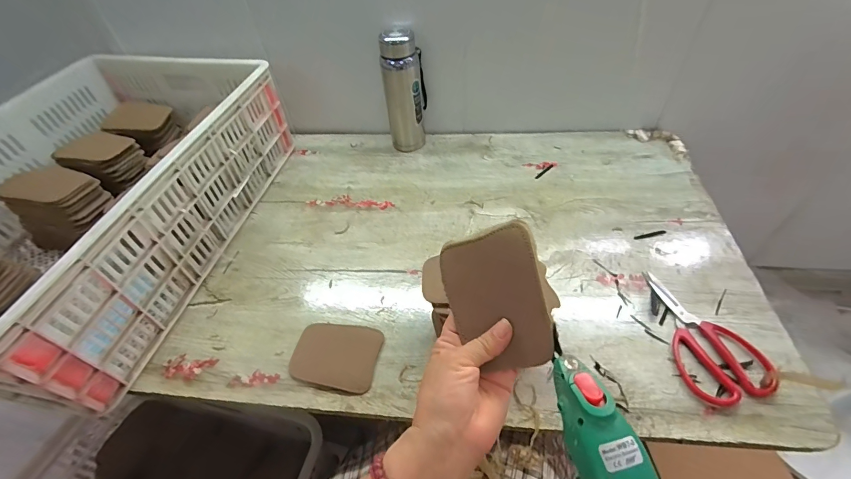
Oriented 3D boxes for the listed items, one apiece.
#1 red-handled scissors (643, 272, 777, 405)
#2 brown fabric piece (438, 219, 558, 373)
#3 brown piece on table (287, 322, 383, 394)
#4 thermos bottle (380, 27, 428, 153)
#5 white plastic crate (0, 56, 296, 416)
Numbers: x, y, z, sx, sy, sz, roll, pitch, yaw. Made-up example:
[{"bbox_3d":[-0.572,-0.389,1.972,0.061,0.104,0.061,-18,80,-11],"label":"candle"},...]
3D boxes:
[{"bbox_3d":[0.359,0.117,0.493,0.099,0.016,0.186,-4,49,2],"label":"red-handled scissors"},{"bbox_3d":[0.059,0.051,0.321,0.084,0.004,0.114,-17,79,30],"label":"brown fabric piece"},{"bbox_3d":[-0.121,0.154,0.505,0.115,0.014,0.083,6,50,11],"label":"brown piece on table"},{"bbox_3d":[-0.040,-0.290,0.751,0.076,0.228,0.060,0,49,6],"label":"thermos bottle"},{"bbox_3d":[-0.550,-0.087,0.635,0.434,0.191,0.609,6,50,11],"label":"white plastic crate"}]

